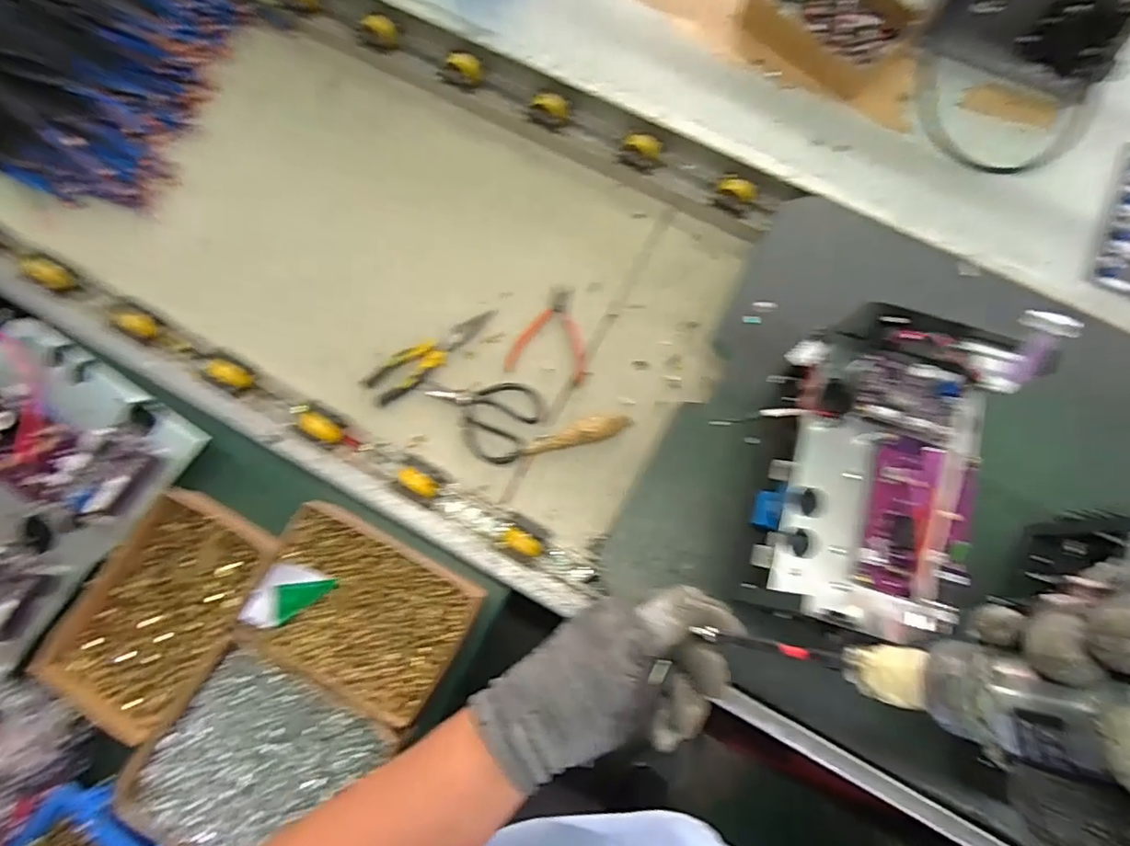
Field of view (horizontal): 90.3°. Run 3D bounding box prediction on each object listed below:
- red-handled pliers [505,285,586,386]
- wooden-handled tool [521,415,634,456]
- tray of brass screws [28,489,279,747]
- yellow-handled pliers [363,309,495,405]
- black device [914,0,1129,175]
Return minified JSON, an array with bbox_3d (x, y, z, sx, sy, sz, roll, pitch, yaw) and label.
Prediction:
[{"bbox_3d":[-0.015,-0.126,0.766,0.105,0.012,0.135,13,75,2],"label":"red-handled pliers"},{"bbox_3d":[0.015,0.014,0.722,0.142,0.022,0.031,-15,76,-6],"label":"wooden-handled tool"},{"bbox_3d":[-0.413,0.194,0.589,0.149,0.046,0.221,29,76,6],"label":"tray of brass screws"},{"bbox_3d":[-0.178,-0.096,0.757,0.193,0.013,0.046,-39,79,-11],"label":"yellow-handled pliers"},{"bbox_3d":[0.588,-0.477,0.719,0.254,0.144,0.244,25,75,5],"label":"black device"}]

